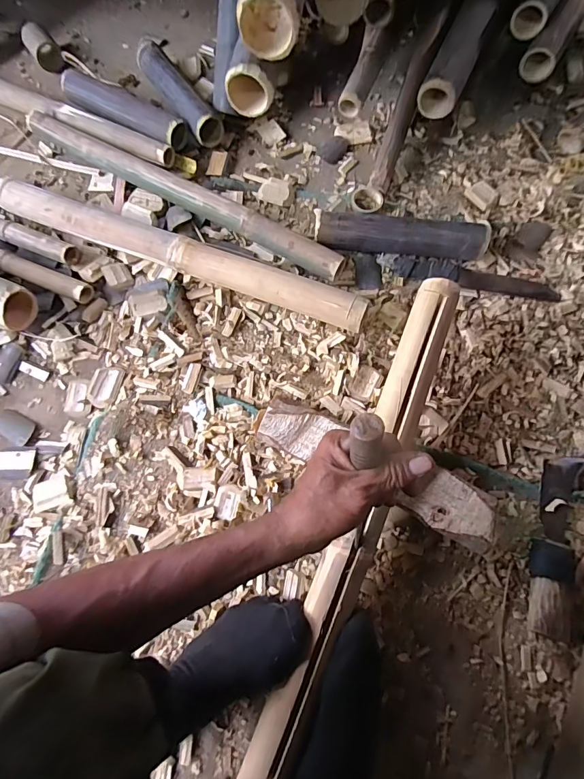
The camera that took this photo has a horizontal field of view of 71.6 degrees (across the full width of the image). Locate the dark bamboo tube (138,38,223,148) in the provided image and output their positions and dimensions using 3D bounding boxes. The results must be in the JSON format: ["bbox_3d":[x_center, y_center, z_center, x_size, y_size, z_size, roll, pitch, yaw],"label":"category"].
[{"bbox_3d":[-0.221,-0.568,0.776,0.056,0.058,0.260,-34,76,-8],"label":"dark bamboo tube"}]

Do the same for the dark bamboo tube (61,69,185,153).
[{"bbox_3d":[-0.318,-0.523,0.766,0.259,0.056,0.058,30,77,10],"label":"dark bamboo tube"}]

